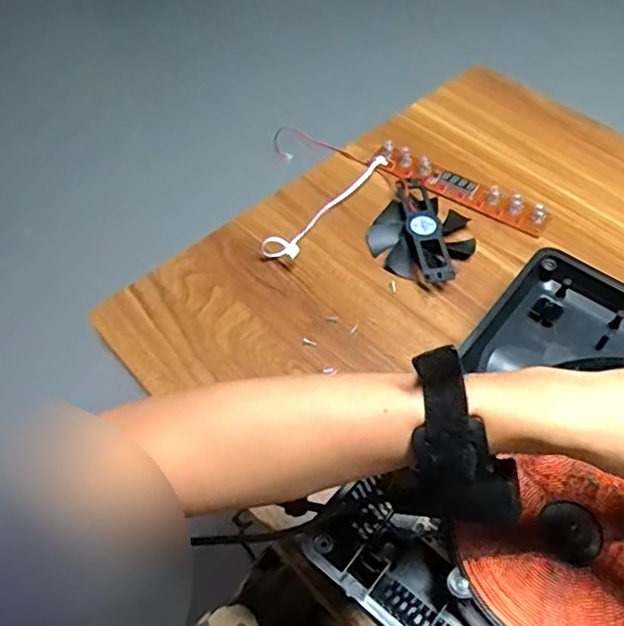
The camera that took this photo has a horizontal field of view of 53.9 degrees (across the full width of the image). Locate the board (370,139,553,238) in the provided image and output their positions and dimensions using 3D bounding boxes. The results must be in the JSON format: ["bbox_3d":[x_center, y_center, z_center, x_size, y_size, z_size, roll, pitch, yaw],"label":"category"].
[{"bbox_3d":[0.156,-0.138,0.657,0.200,0.012,0.044,28,60,21],"label":"board"}]

